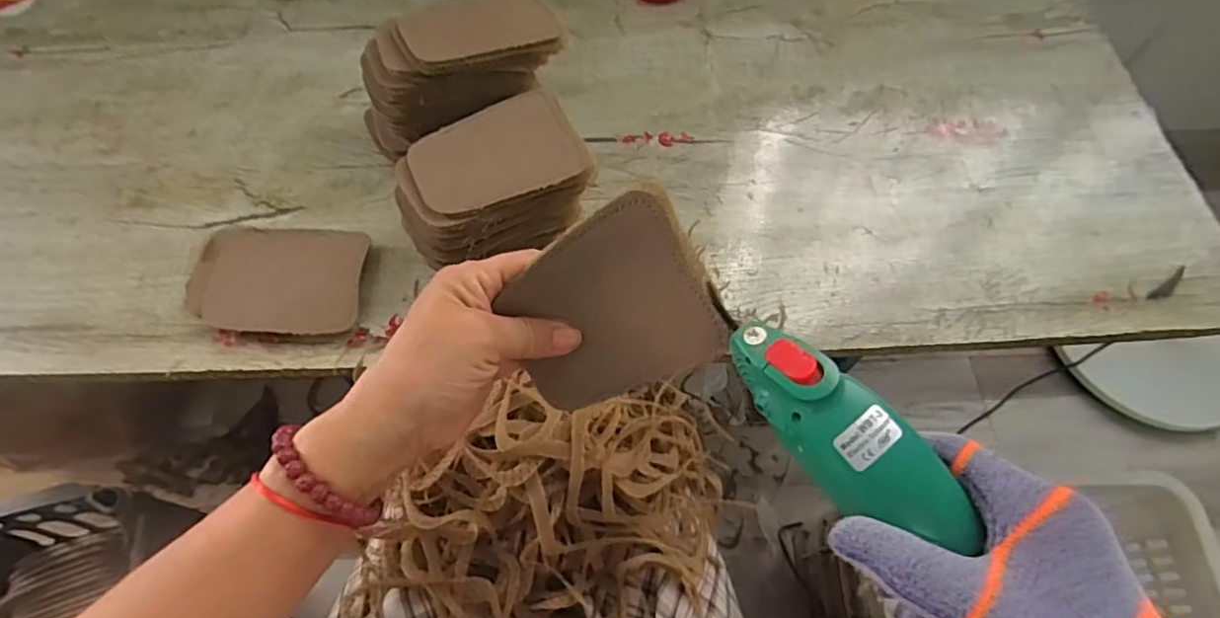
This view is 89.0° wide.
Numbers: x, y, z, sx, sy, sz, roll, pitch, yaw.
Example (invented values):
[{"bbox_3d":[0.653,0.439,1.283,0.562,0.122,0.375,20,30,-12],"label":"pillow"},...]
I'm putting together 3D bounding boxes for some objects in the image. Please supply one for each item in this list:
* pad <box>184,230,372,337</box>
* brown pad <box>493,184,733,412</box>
[{"bbox_3d":[-0.254,-0.023,0.477,0.131,0.020,0.087,6,63,1],"label":"pad"},{"bbox_3d":[-0.002,0.002,0.308,0.087,0.107,0.010,58,28,-8],"label":"brown pad"}]

